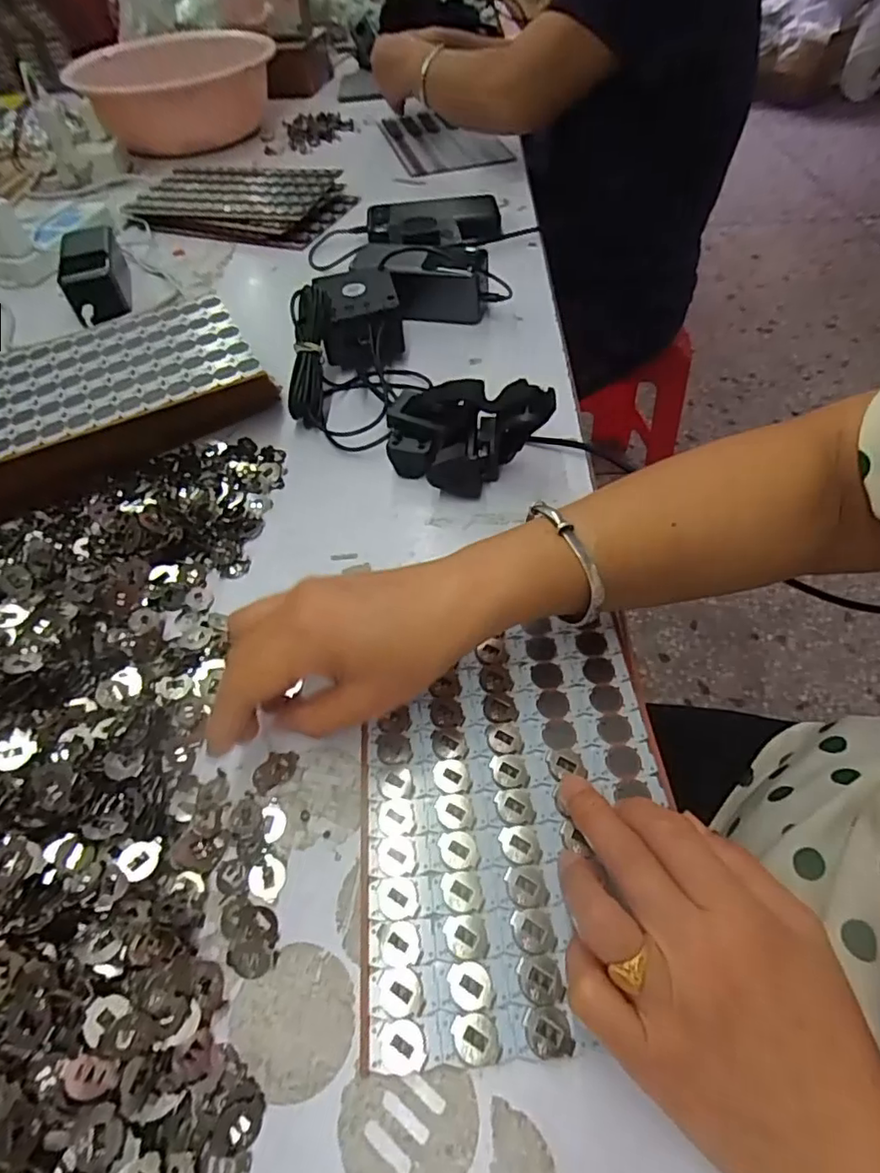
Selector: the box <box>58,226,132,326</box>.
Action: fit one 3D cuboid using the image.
[{"bbox_3d":[-0.388,-0.352,0.656,0.054,0.048,0.156,-18,54,-9],"label":"box"}]

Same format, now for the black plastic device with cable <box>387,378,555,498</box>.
[{"bbox_3d":[0.017,-0.105,0.423,0.114,0.071,0.054,15,56,15],"label":"black plastic device with cable"}]

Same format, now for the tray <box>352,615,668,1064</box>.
[{"bbox_3d":[0.037,0.110,0.297,0.153,0.006,0.198,-5,53,0],"label":"tray"}]

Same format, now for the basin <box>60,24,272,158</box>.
[{"bbox_3d":[-0.448,-0.849,1.003,0.320,0.091,0.347,-16,54,-8],"label":"basin"}]

